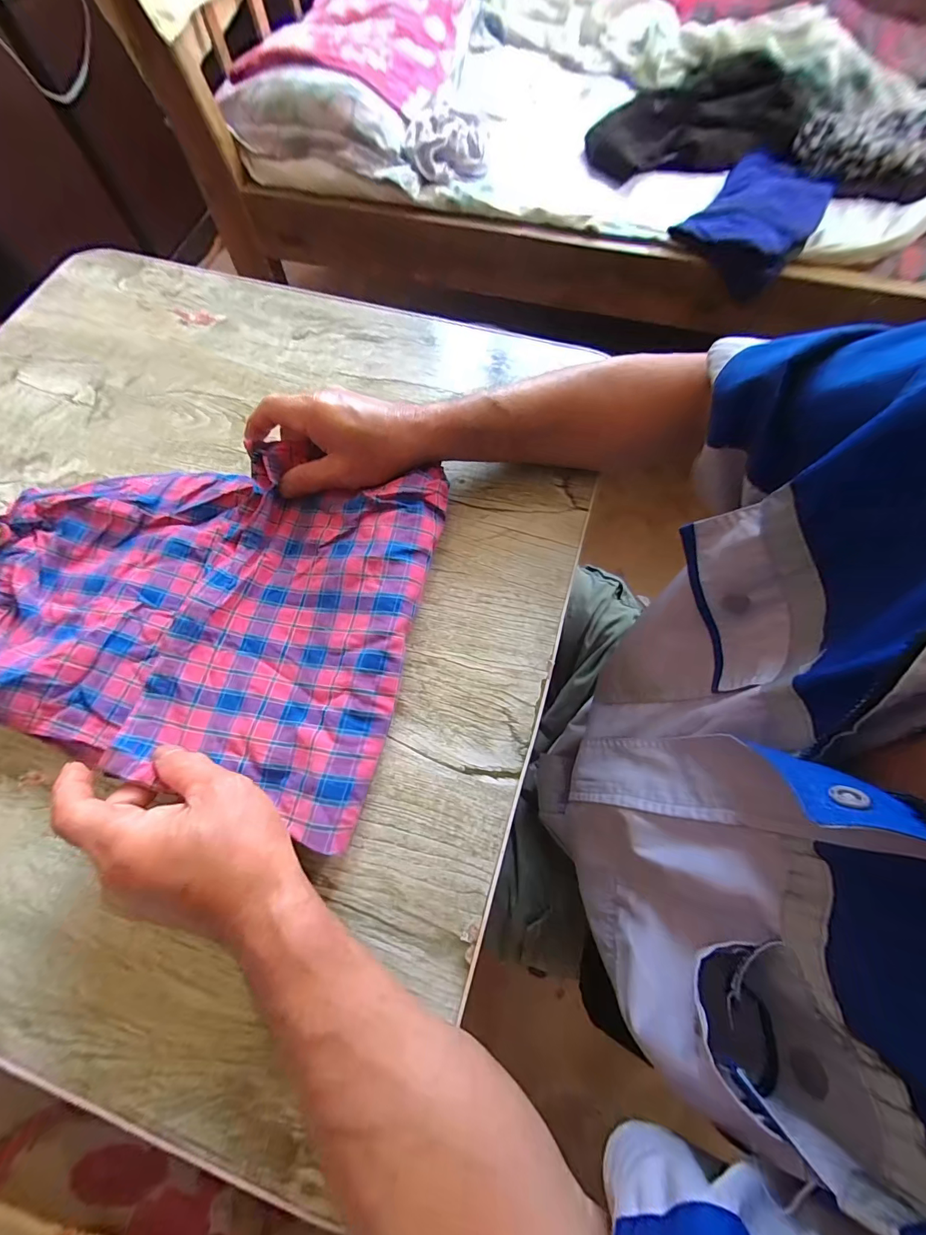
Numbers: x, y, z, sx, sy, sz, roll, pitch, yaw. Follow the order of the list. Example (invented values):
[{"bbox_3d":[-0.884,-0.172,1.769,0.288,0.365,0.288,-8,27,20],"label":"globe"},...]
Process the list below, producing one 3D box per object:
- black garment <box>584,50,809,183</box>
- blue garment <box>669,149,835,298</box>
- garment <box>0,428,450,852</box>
[{"bbox_3d":[0.455,-1.039,0.848,0.393,0.064,0.381,3,68,3],"label":"black garment"},{"bbox_3d":[0.534,-0.715,0.748,0.188,0.071,0.293,39,74,15],"label":"blue garment"},{"bbox_3d":[-0.196,-0.020,0.308,0.320,0.031,0.260,12,69,6],"label":"garment"}]

